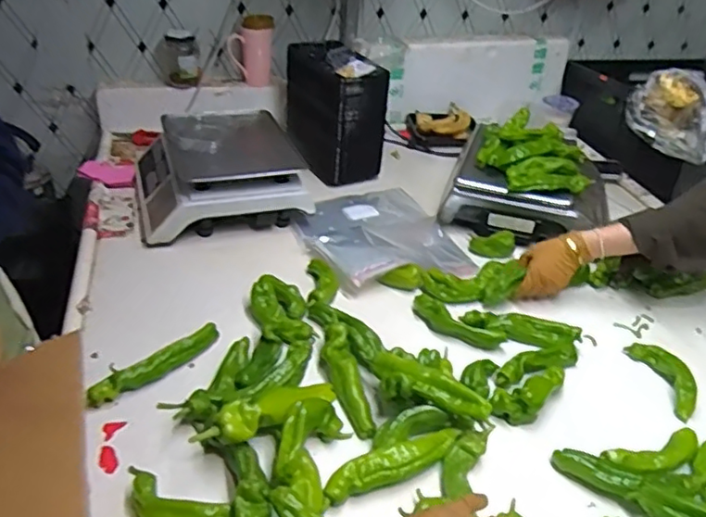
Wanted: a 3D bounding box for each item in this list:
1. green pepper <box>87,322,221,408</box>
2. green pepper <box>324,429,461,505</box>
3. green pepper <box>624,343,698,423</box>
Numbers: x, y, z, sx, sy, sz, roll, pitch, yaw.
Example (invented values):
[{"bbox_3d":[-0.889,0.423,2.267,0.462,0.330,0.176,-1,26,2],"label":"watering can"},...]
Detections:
[{"bbox_3d":[-0.268,0.150,0.828,0.029,0.034,0.197,32,42,33],"label":"green pepper"},{"bbox_3d":[0.052,0.243,0.717,0.182,0.029,0.038,-12,38,-24],"label":"green pepper"},{"bbox_3d":[0.462,0.169,0.880,0.044,0.034,0.141,-2,35,-11],"label":"green pepper"}]

